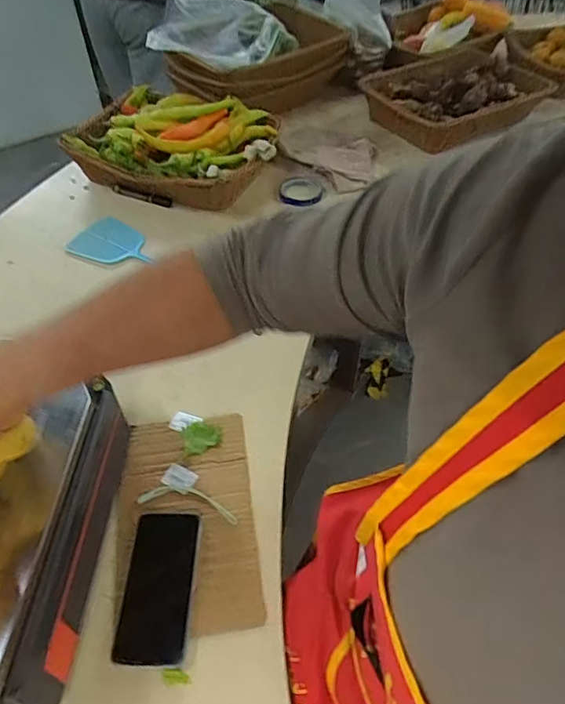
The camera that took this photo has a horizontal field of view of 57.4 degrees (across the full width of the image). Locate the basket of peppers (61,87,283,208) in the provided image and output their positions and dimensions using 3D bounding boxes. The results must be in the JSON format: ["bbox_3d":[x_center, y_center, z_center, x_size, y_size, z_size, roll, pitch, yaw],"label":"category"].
[{"bbox_3d":[-0.224,-0.427,1.088,0.413,0.105,0.286,19,53,15],"label":"basket of peppers"}]

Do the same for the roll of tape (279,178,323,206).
[{"bbox_3d":[0.039,-0.334,1.071,0.095,0.021,0.080,-7,51,-5],"label":"roll of tape"}]

